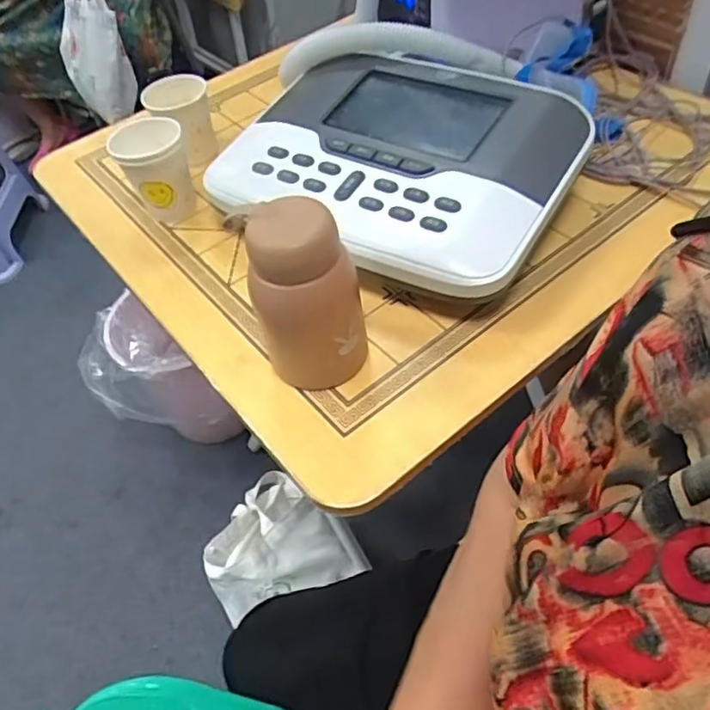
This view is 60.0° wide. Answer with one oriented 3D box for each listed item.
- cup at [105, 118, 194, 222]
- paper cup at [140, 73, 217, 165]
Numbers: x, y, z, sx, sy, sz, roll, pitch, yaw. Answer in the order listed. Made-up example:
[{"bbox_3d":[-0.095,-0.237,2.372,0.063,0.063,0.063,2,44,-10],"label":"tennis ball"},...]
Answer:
[{"bbox_3d":[-0.200,-0.185,0.612,0.064,0.085,0.064,-4,51,5],"label":"cup"},{"bbox_3d":[-0.183,-0.251,0.664,0.066,0.074,0.065,-4,51,5],"label":"paper cup"}]

